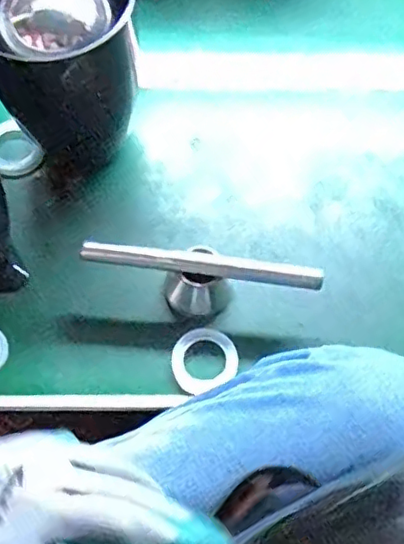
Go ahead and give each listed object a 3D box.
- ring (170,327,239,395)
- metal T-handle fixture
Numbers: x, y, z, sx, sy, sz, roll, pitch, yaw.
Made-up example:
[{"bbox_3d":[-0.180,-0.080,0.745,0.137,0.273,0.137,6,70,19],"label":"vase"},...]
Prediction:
[{"bbox_3d":[0.001,0.078,0.531,0.059,0.007,0.053,-27,80,1],"label":"ring"},{"bbox_3d":[-0.001,0.006,0.526,0.199,0.072,0.046,11,69,4],"label":"metal T-handle fixture"}]

